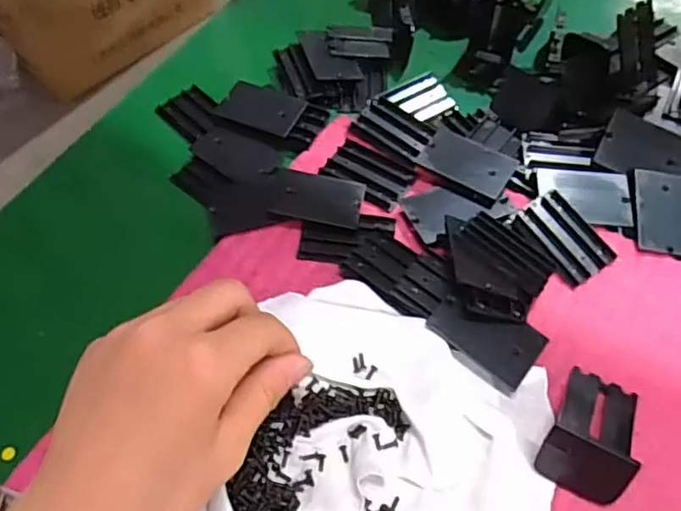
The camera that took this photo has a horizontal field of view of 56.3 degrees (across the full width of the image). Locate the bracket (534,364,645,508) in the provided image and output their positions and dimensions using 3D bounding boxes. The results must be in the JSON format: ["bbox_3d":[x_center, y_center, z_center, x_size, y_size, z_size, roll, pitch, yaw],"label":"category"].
[{"bbox_3d":[0.121,0.081,0.299,0.038,0.020,0.062,26,63,17],"label":"bracket"}]

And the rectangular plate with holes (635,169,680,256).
[{"bbox_3d":[0.197,-0.027,0.380,0.037,0.004,0.056,7,59,7],"label":"rectangular plate with holes"}]

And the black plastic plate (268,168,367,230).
[{"bbox_3d":[-0.014,-0.035,0.384,0.055,0.006,0.031,11,74,7],"label":"black plastic plate"}]

